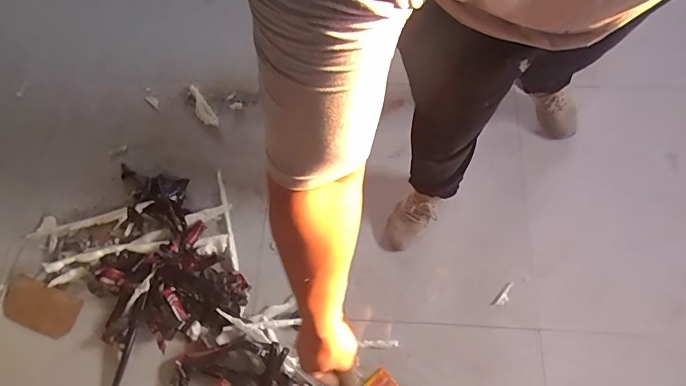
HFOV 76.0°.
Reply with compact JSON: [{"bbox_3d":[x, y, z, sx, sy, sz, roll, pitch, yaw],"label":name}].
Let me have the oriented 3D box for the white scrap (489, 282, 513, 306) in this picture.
[{"bbox_3d":[0.461,0.296,1.259,0.029,0.009,0.088,42,73,15],"label":"white scrap"}]

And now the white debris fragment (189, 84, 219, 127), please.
[{"bbox_3d":[-0.507,-0.307,1.564,0.051,0.020,0.185,-35,70,-11],"label":"white debris fragment"}]

